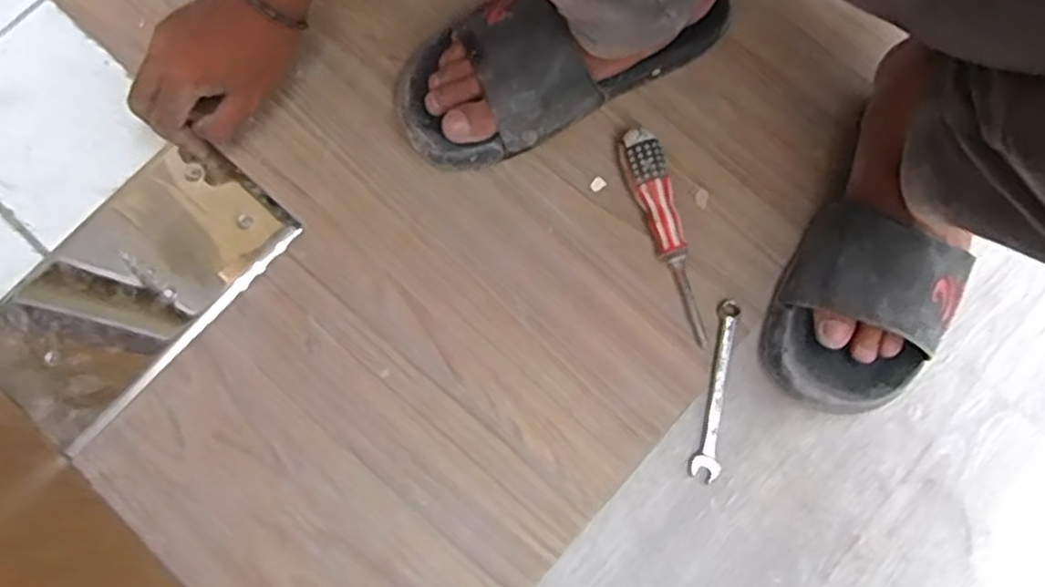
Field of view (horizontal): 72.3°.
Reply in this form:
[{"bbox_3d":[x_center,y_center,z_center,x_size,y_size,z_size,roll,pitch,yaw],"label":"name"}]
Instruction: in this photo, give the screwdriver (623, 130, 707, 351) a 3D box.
[{"bbox_3d":[0.111,-0.045,0.550,0.027,0.033,0.169,-17,78,-5],"label":"screwdriver"}]

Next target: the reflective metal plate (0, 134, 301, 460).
[{"bbox_3d":[-0.295,-0.009,0.543,0.125,0.007,0.225,41,78,5],"label":"reflective metal plate"}]

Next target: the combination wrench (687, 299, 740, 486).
[{"bbox_3d":[0.150,0.073,0.546,0.022,0.009,0.137,13,78,2],"label":"combination wrench"}]

